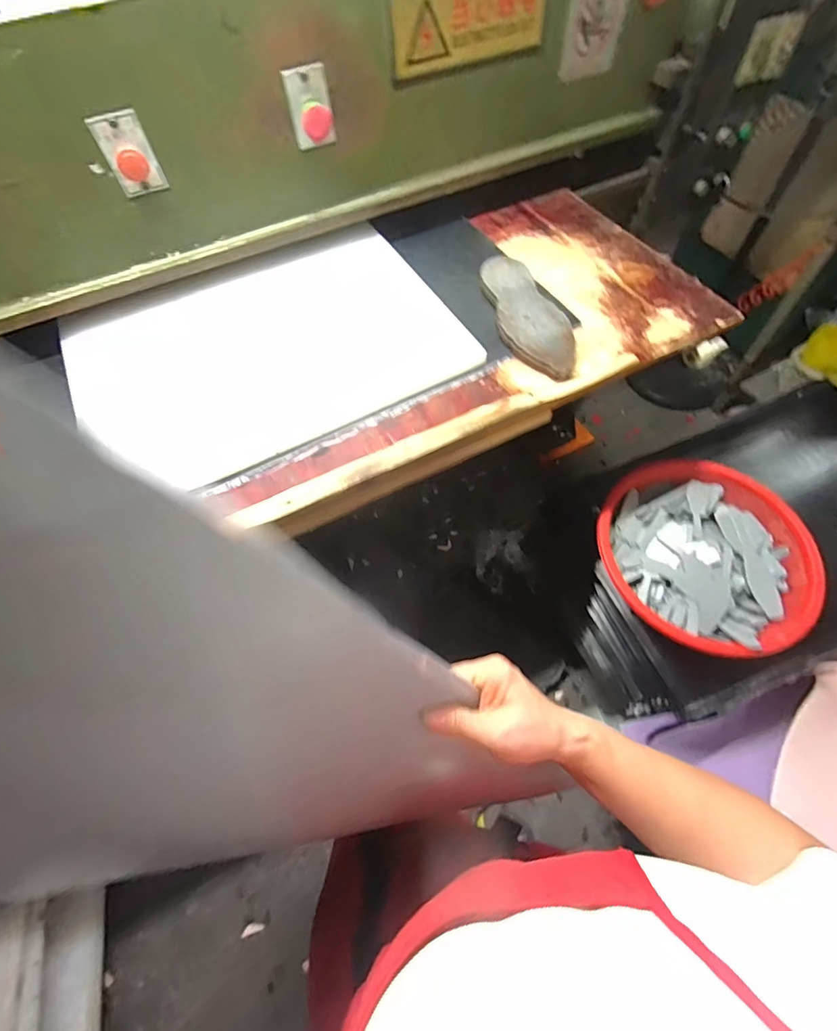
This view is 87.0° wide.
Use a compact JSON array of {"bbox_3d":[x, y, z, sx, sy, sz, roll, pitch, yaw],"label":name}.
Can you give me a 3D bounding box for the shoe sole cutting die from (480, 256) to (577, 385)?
[{"bbox_3d":[0.183,-0.331,0.724,0.114,0.033,0.271,-13,61,-5],"label":"shoe sole cutting die"}]

